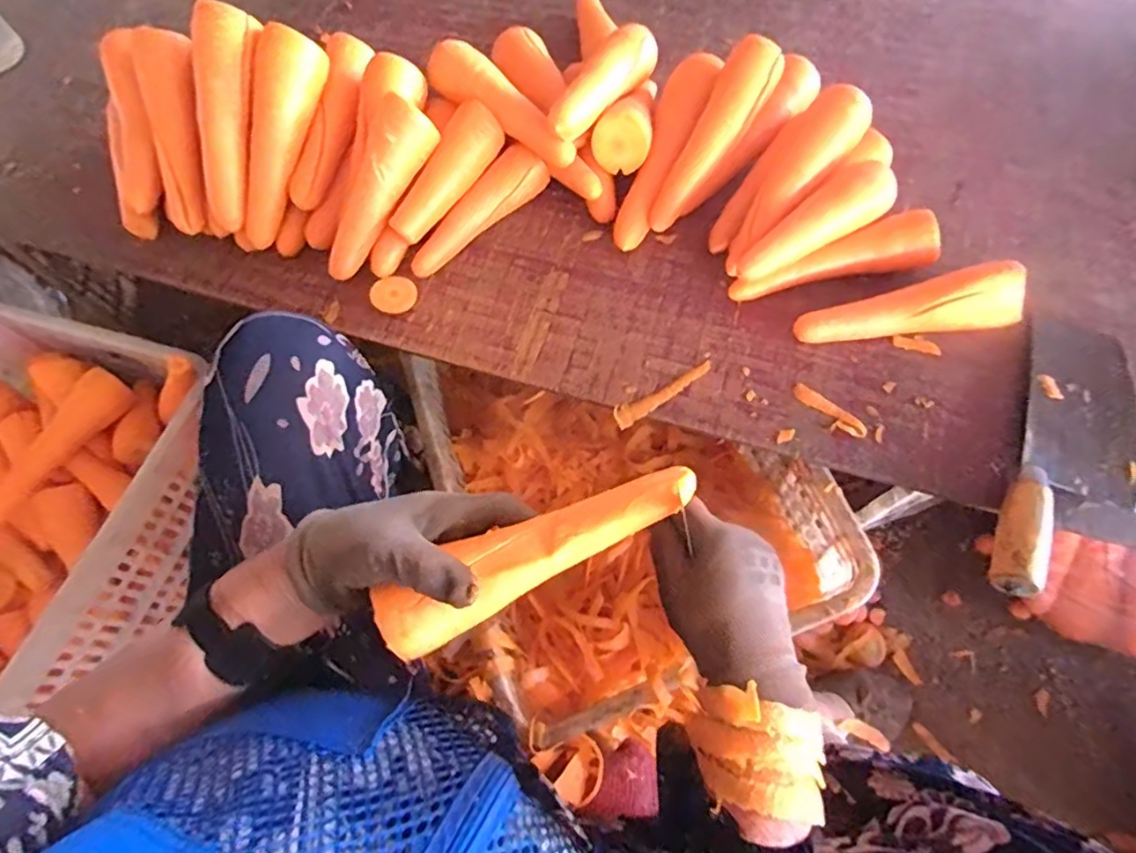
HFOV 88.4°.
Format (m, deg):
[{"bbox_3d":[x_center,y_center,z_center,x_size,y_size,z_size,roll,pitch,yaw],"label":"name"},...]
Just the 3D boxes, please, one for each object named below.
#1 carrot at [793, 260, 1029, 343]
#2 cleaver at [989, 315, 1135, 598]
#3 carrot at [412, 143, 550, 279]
[{"bbox_3d":[0.297,-0.107,0.514,0.179,0.058,0.042,-3,66,3],"label":"carrot"},{"bbox_3d":[0.407,0.020,0.462,0.091,0.031,0.271,26,71,15],"label":"cleaver"},{"bbox_3d":[-0.096,-0.219,0.606,0.167,0.038,0.037,-43,69,0],"label":"carrot"}]

